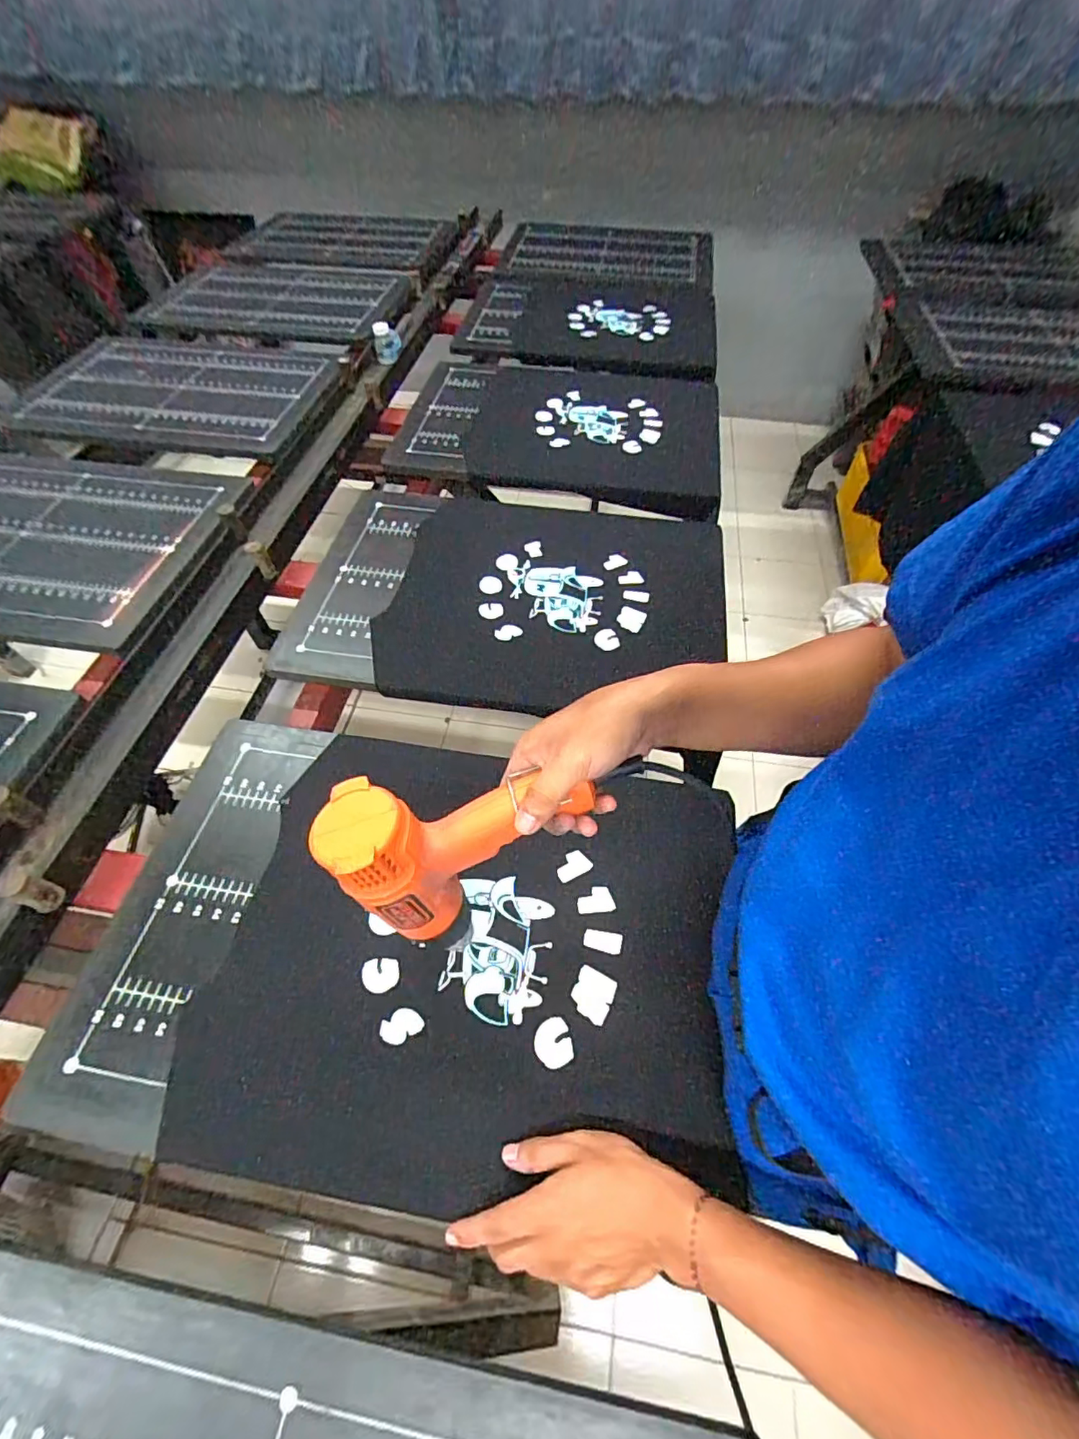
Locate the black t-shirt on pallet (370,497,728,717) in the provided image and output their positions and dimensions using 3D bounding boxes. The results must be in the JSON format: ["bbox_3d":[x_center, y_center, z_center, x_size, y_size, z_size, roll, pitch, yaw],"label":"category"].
[{"bbox_3d":[0.023,-0.178,0.798,0.469,0.034,0.405,5,54,4],"label":"black t-shirt on pallet"}]

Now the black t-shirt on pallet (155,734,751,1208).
[{"bbox_3d":[-0.059,0.199,0.529,0.462,0.022,0.385,6,54,4],"label":"black t-shirt on pallet"}]

